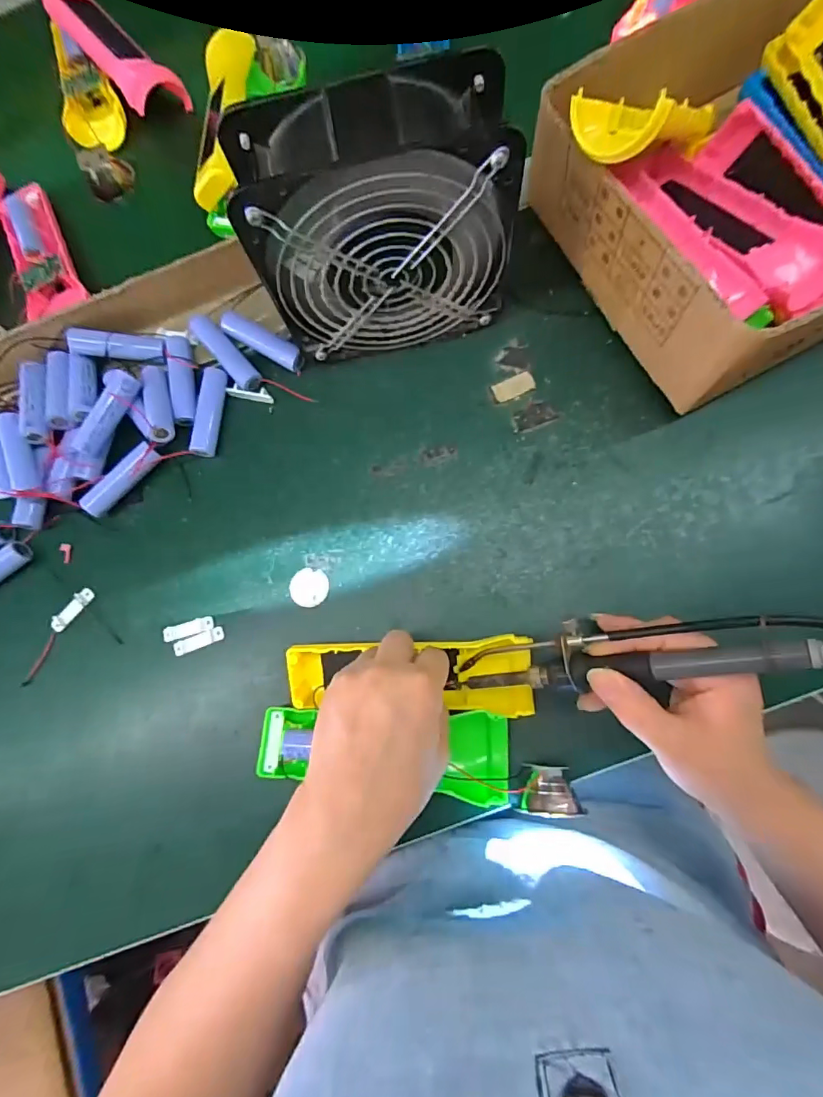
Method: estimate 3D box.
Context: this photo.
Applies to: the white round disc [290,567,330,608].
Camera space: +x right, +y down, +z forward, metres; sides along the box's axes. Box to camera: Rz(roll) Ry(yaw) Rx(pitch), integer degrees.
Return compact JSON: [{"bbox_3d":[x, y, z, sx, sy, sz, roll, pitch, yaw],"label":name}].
[{"bbox_3d":[-0.073,0.028,0.350,0.028,0.004,0.027,-1,82,5],"label":"white round disc"}]

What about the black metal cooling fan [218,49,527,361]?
[{"bbox_3d":[-0.015,-0.189,0.305,0.146,0.147,0.061,-12,79,4],"label":"black metal cooling fan"}]

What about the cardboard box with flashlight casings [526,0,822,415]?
[{"bbox_3d":[0.294,-0.279,0.304,0.394,0.105,0.219,-28,78,1],"label":"cardboard box with flashlight casings"}]

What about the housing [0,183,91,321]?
[{"bbox_3d":[-0.314,-0.250,0.411,0.043,0.019,0.130,-29,78,1],"label":"housing"}]

